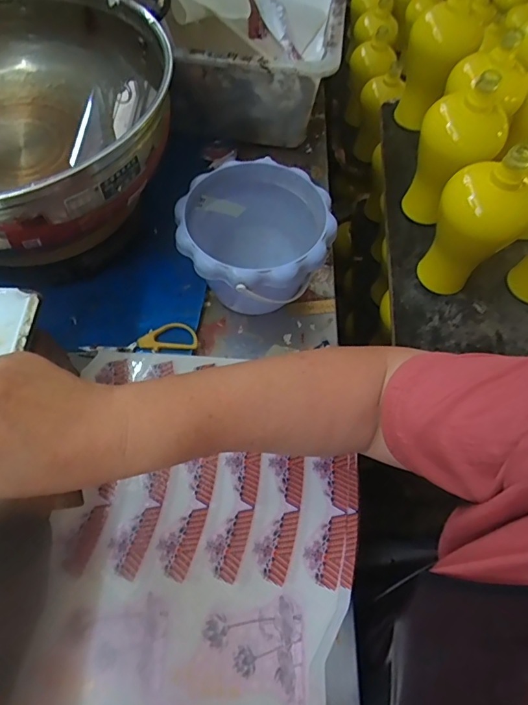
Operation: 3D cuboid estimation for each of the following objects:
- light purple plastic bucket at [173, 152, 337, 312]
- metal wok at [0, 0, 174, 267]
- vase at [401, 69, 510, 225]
[{"bbox_3d":[-0.011,-0.109,0.496,0.148,0.118,0.149,2,62,-4],"label":"light purple plastic bucket"},{"bbox_3d":[-0.252,-0.232,0.442,0.319,0.093,0.315,2,62,-4],"label":"metal wok"},{"bbox_3d":[0.251,-0.265,0.609,0.101,0.206,0.096,30,64,10],"label":"vase"}]

